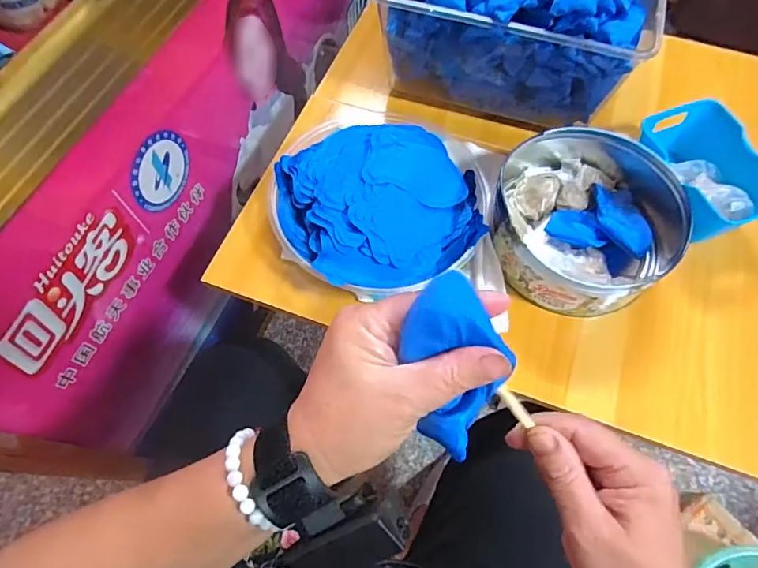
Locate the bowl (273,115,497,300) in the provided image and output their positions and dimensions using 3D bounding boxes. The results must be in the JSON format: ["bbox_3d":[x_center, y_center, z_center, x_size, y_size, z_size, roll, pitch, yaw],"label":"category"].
[{"bbox_3d":[0.002,-0.086,0.506,0.226,0.053,0.201,1,65,1],"label":"bowl"}]

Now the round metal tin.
[{"bbox_3d":[0.228,-0.077,0.507,0.185,0.069,0.225,18,66,9],"label":"round metal tin"}]

